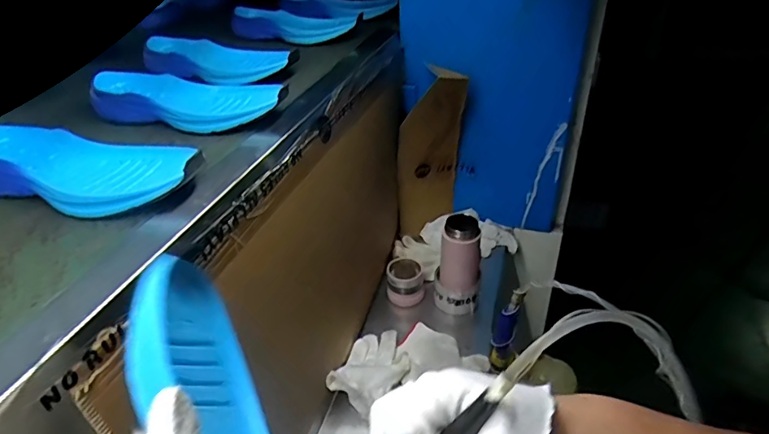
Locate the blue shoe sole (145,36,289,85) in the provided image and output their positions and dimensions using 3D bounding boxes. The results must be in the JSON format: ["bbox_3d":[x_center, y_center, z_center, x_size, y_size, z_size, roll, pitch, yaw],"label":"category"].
[{"bbox_3d":[-0.242,-0.223,0.700,0.227,0.037,0.072,13,35,24],"label":"blue shoe sole"}]

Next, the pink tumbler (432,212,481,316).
[{"bbox_3d":[0.126,0.081,0.836,0.074,0.164,0.058,9,33,18],"label":"pink tumbler"}]

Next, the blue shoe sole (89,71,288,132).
[{"bbox_3d":[-0.231,-0.143,0.590,0.236,0.034,0.102,13,38,19],"label":"blue shoe sole"}]

